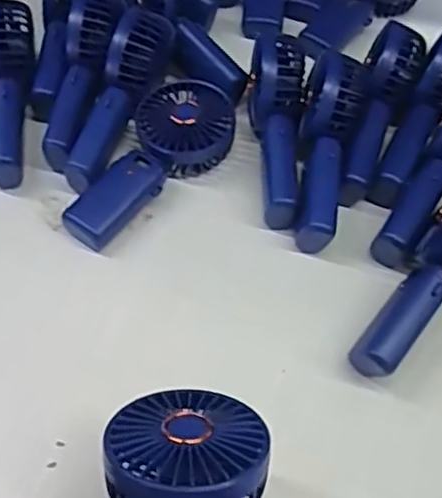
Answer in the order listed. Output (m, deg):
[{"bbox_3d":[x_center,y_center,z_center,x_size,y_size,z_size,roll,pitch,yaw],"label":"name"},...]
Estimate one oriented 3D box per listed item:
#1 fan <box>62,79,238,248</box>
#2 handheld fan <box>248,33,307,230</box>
[{"bbox_3d":[-0.054,-0.071,0.569,0.086,0.045,0.181,23,57,14],"label":"fan"},{"bbox_3d":[0.047,-0.107,0.582,0.048,0.074,0.182,4,68,1],"label":"handheld fan"}]

